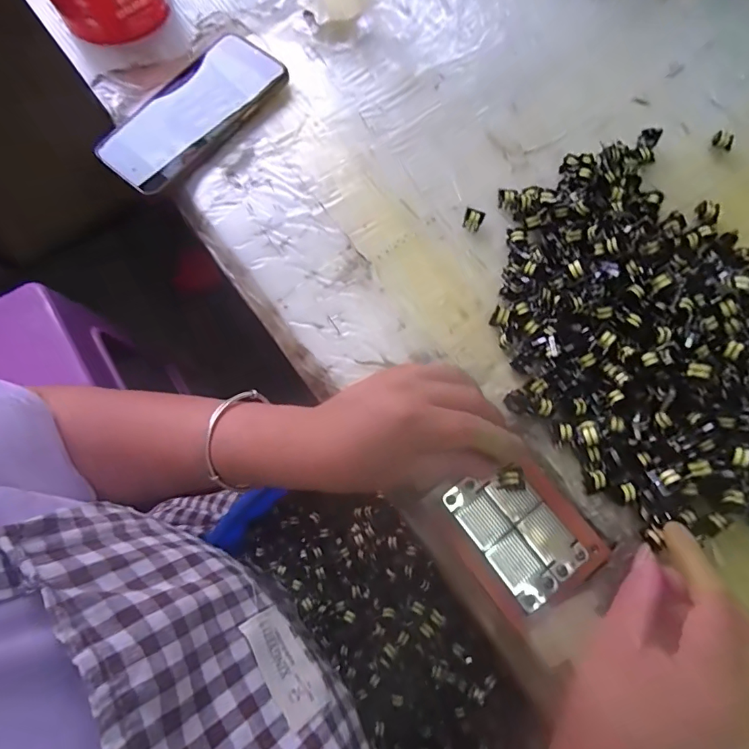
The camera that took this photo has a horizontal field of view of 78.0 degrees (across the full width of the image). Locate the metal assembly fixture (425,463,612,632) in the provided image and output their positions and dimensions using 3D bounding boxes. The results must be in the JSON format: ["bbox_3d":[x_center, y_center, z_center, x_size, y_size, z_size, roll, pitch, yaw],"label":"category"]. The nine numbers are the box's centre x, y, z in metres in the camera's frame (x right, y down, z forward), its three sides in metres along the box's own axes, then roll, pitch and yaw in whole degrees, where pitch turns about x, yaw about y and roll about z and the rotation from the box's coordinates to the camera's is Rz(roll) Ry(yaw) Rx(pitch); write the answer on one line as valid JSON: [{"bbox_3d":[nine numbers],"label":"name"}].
[{"bbox_3d":[0.088,0.094,0.284,0.070,0.007,0.088,-34,74,-10],"label":"metal assembly fixture"}]

